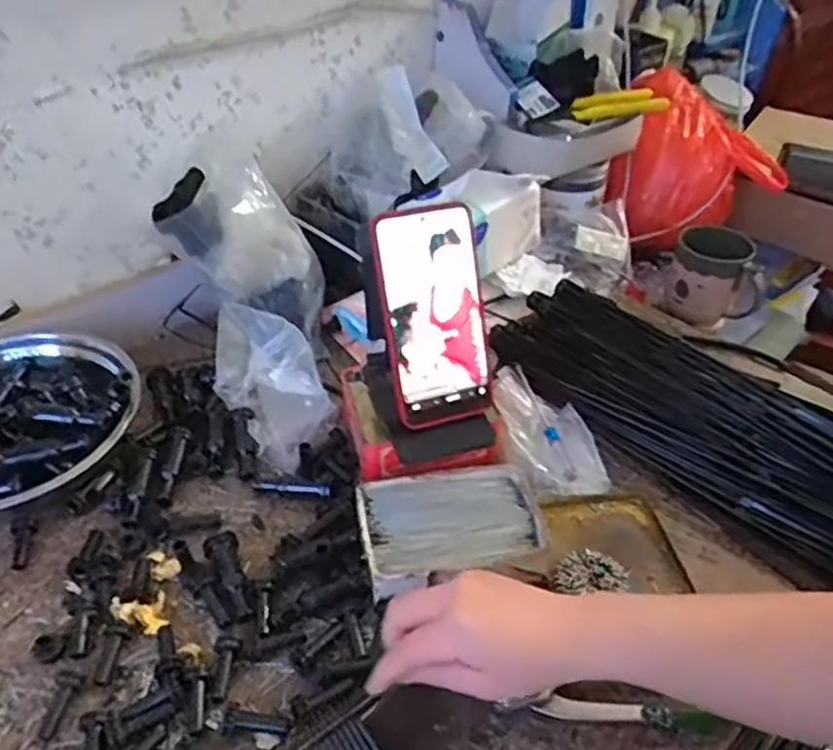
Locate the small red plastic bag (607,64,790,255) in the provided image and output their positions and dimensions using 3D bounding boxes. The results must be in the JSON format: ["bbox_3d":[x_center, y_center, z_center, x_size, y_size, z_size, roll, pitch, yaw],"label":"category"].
[{"bbox_3d":[0.354,-0.265,0.881,0.207,0.182,0.105,2,40,6],"label":"small red plastic bag"}]

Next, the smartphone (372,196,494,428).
[{"bbox_3d":[0.015,-0.043,0.511,0.077,0.161,0.007,-13,17,-14],"label":"smartphone"}]

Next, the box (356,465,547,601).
[{"bbox_3d":[0.027,0.110,0.498,0.132,0.024,0.084,-7,41,-11],"label":"box"}]

